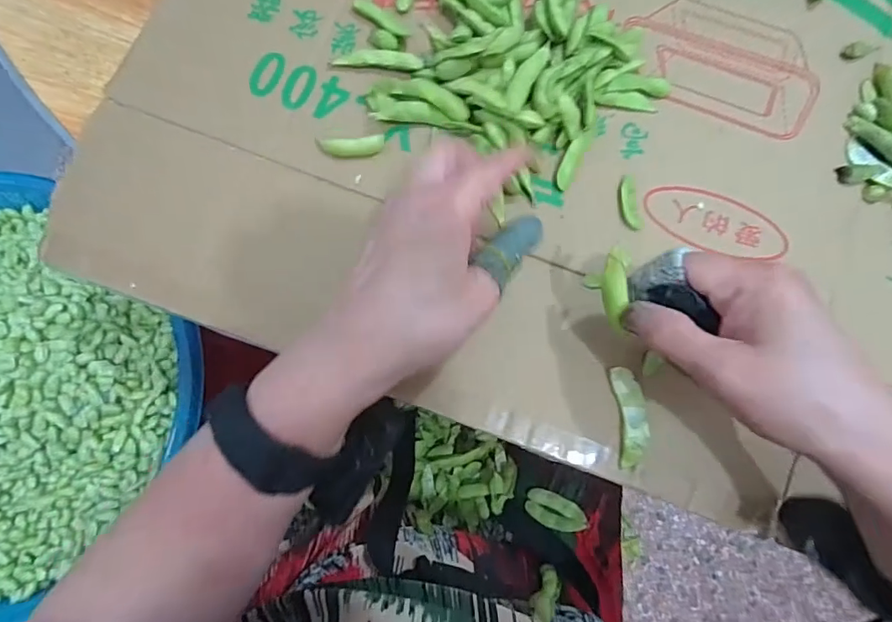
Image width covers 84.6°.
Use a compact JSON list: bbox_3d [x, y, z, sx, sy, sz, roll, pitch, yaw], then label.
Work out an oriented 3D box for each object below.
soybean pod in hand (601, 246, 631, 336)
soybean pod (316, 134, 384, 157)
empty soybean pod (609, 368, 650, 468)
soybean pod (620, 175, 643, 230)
[{"bbox_3d":[0.090,-0.011,0.260,0.012,0.008,0.045,0,95,-1],"label":"soybean pod in hand"},{"bbox_3d":[-0.064,-0.110,0.328,0.044,0.005,0.013,-4,80,-2],"label":"soybean pod"},{"bbox_3d":[0.112,0.064,0.297,0.018,0.004,0.059,-6,83,15],"label":"empty soybean pod"},{"bbox_3d":[0.123,-0.071,0.326,0.013,0.006,0.036,-12,80,-3],"label":"soybean pod"}]

